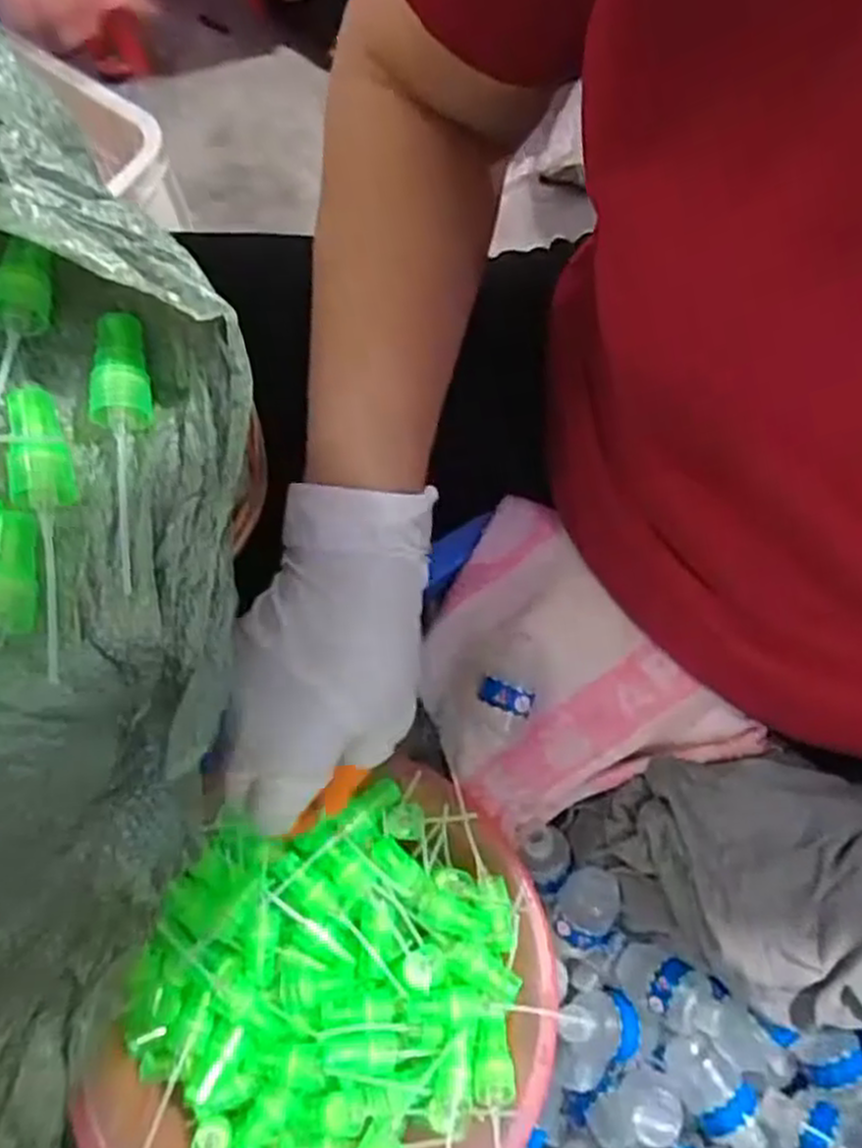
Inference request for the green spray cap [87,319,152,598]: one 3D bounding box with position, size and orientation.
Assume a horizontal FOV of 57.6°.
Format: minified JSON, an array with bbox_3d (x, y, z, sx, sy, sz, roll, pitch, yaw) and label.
[{"bbox_3d":[-0.098,-0.040,0.250,0.016,0.012,0.089,-3,86,-2],"label":"green spray cap"}]

